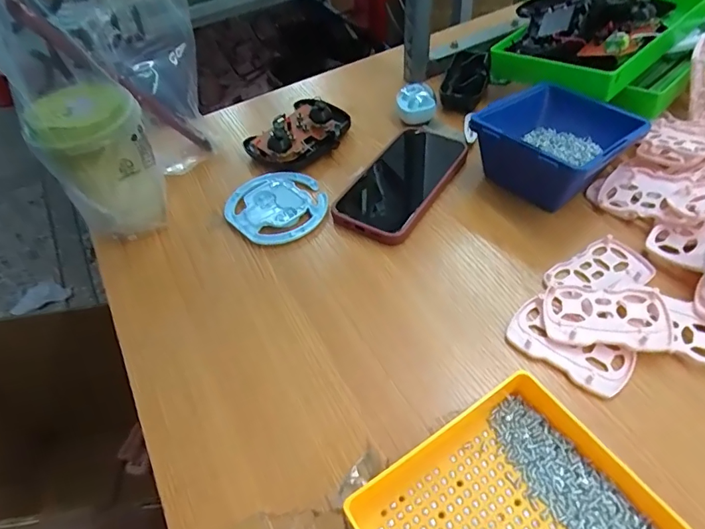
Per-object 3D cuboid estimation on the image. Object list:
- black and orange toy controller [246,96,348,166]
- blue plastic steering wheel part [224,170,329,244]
[{"bbox_3d":[-0.061,-0.154,0.540,0.082,0.036,0.114,31,60,28],"label":"black and orange toy controller"},{"bbox_3d":[-0.078,-0.060,0.484,0.096,0.019,0.101,-3,50,4],"label":"blue plastic steering wheel part"}]

